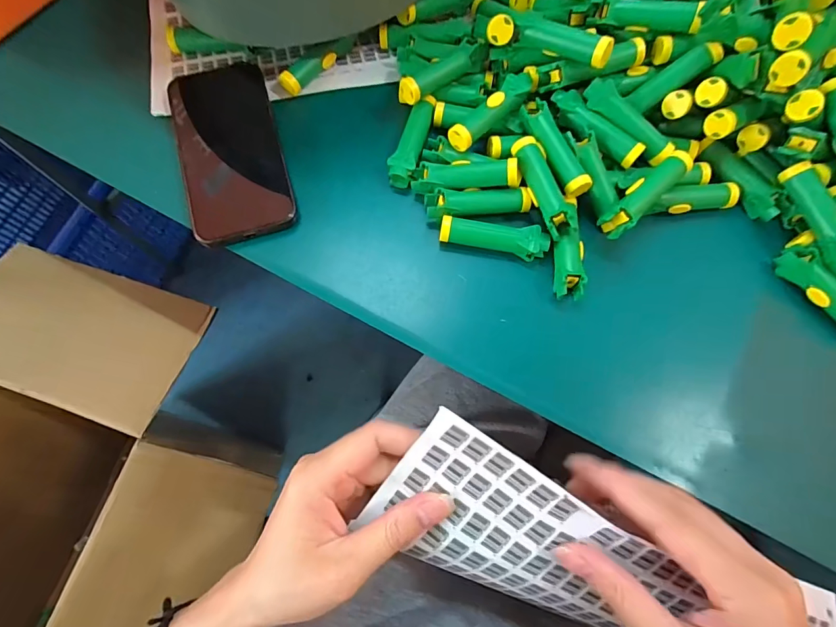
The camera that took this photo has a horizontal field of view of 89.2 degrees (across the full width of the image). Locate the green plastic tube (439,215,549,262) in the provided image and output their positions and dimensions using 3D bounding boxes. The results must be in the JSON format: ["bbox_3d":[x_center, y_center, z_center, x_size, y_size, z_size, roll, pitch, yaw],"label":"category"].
[{"bbox_3d":[0.057,-0.058,0.321,0.080,0.019,0.020,9,71,2],"label":"green plastic tube"}]

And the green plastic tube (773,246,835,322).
[{"bbox_3d":[0.298,-0.014,0.306,0.020,0.017,0.079,-32,75,-11],"label":"green plastic tube"}]

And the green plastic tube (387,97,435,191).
[{"bbox_3d":[-0.005,-0.142,0.347,0.020,0.020,0.076,15,72,4],"label":"green plastic tube"}]

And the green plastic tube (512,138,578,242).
[{"bbox_3d":[0.094,-0.095,0.316,0.022,0.020,0.081,-17,72,-7],"label":"green plastic tube"}]

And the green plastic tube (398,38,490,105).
[{"bbox_3d":[0.020,-0.197,0.345,0.088,0.017,0.021,-35,75,-12],"label":"green plastic tube"}]

